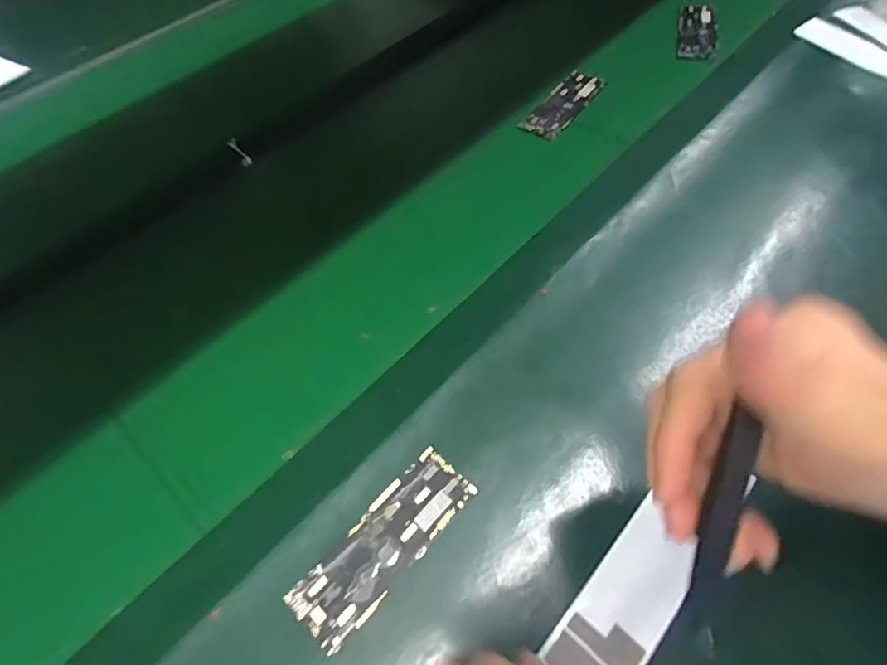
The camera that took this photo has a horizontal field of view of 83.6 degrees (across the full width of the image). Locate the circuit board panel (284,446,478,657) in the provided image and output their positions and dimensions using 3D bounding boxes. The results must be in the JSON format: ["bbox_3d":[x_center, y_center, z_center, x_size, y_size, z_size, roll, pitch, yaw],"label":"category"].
[{"bbox_3d":[-0.036,0.130,0.308,0.043,0.007,0.123,37,68,24],"label":"circuit board panel"}]

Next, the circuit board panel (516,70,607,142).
[{"bbox_3d":[0.132,-0.253,0.551,0.046,0.006,0.121,31,65,21],"label":"circuit board panel"}]

